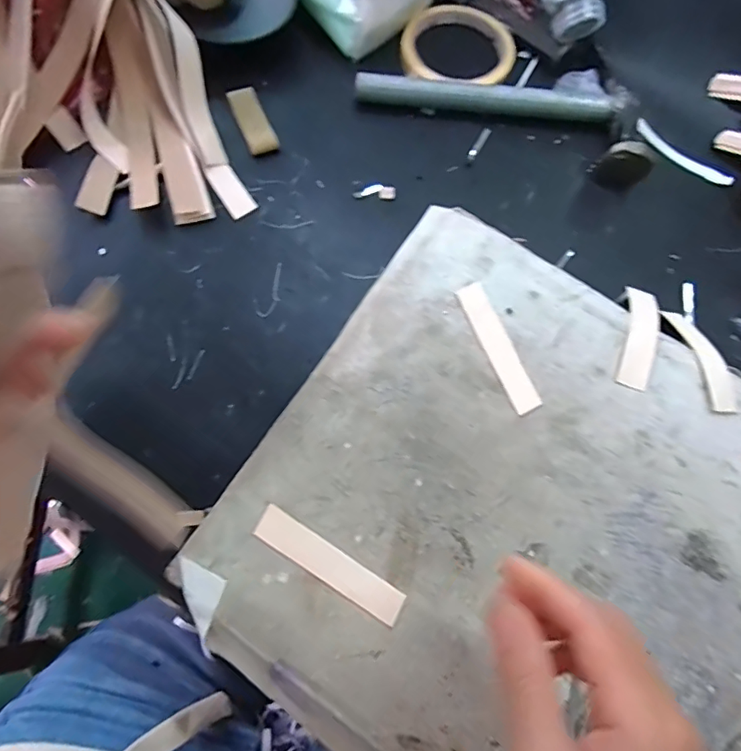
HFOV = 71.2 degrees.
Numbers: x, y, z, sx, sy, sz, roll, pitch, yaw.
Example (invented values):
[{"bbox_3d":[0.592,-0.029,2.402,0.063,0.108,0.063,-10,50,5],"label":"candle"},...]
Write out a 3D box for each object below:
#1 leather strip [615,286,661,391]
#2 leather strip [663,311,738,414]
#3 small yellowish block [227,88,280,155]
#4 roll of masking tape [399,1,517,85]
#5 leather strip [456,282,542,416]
[{"bbox_3d":[0.180,-0.028,0.345,0.023,0.013,0.086,20,57,7],"label":"leather strip"},{"bbox_3d":[0.219,-0.011,0.343,0.020,0.012,0.079,-8,59,-1],"label":"leather strip"},{"bbox_3d":[-0.091,-0.197,0.401,0.023,0.010,0.059,-22,74,-10],"label":"small yellowish block"},{"bbox_3d":[0.074,-0.277,0.436,0.091,0.016,0.086,1,71,-3],"label":"roll of masking tape"},{"bbox_3d":[0.082,-0.018,0.328,0.018,0.004,0.089,-21,74,-10],"label":"leather strip"}]

